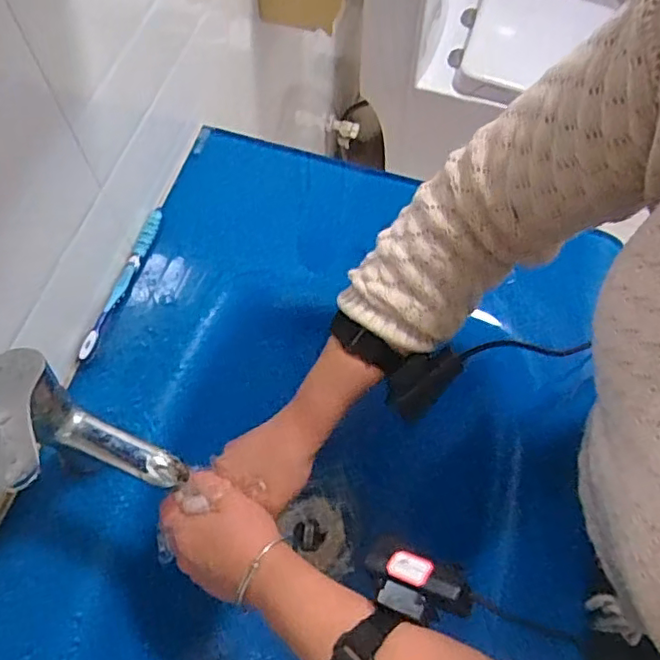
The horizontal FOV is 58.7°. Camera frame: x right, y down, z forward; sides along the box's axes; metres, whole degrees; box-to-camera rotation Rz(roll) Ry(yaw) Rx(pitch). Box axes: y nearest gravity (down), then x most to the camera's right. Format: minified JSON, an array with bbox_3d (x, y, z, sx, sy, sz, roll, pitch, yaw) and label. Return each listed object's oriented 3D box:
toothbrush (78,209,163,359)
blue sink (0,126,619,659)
[{"bbox_3d":[-0.213,-0.051,0.606,0.014,0.013,0.179,16,65,6],"label":"toothbrush"},{"bbox_3d":[-0.019,0.198,0.572,0.503,0.144,0.772,15,65,6],"label":"blue sink"}]

